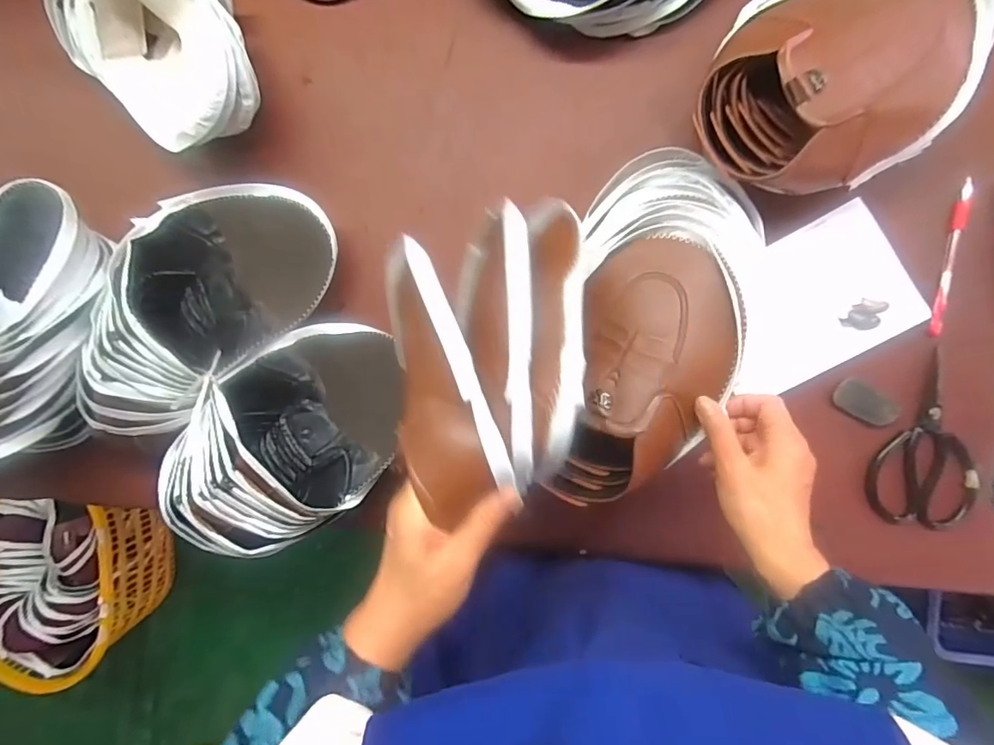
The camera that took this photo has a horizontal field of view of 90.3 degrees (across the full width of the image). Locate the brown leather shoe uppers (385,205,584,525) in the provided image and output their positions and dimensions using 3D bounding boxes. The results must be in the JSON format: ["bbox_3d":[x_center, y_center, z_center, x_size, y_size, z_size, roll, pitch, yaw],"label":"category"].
[{"bbox_3d":[0.000,-0.013,0.344,0.133,0.066,0.198,-11,91,10],"label":"brown leather shoe uppers"}]

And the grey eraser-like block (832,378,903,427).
[{"bbox_3d":[0.398,0.034,0.535,0.062,0.023,0.034,32,97,7],"label":"grey eraser-like block"}]

